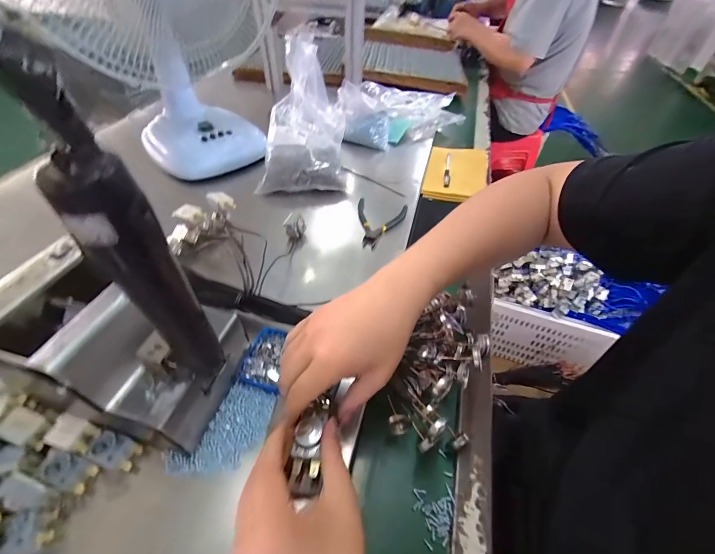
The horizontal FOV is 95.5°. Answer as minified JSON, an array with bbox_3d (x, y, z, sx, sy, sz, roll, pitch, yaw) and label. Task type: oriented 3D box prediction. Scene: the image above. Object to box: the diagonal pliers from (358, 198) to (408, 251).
[{"bbox_3d":[0.029,-0.092,0.559,0.087,0.012,0.112,16,54,15],"label":"diagonal pliers"}]

